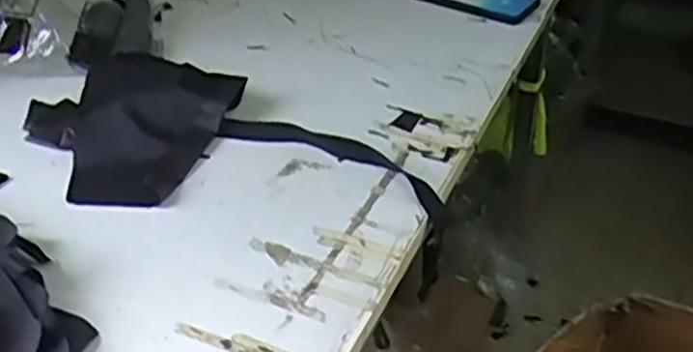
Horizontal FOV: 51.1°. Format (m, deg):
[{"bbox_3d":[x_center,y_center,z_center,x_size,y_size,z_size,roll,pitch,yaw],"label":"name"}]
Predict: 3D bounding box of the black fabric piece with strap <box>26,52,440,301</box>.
[{"bbox_3d":[-0.139,-0.047,0.716,0.409,0.045,0.199,4,40,7],"label":"black fabric piece with strap"}]

